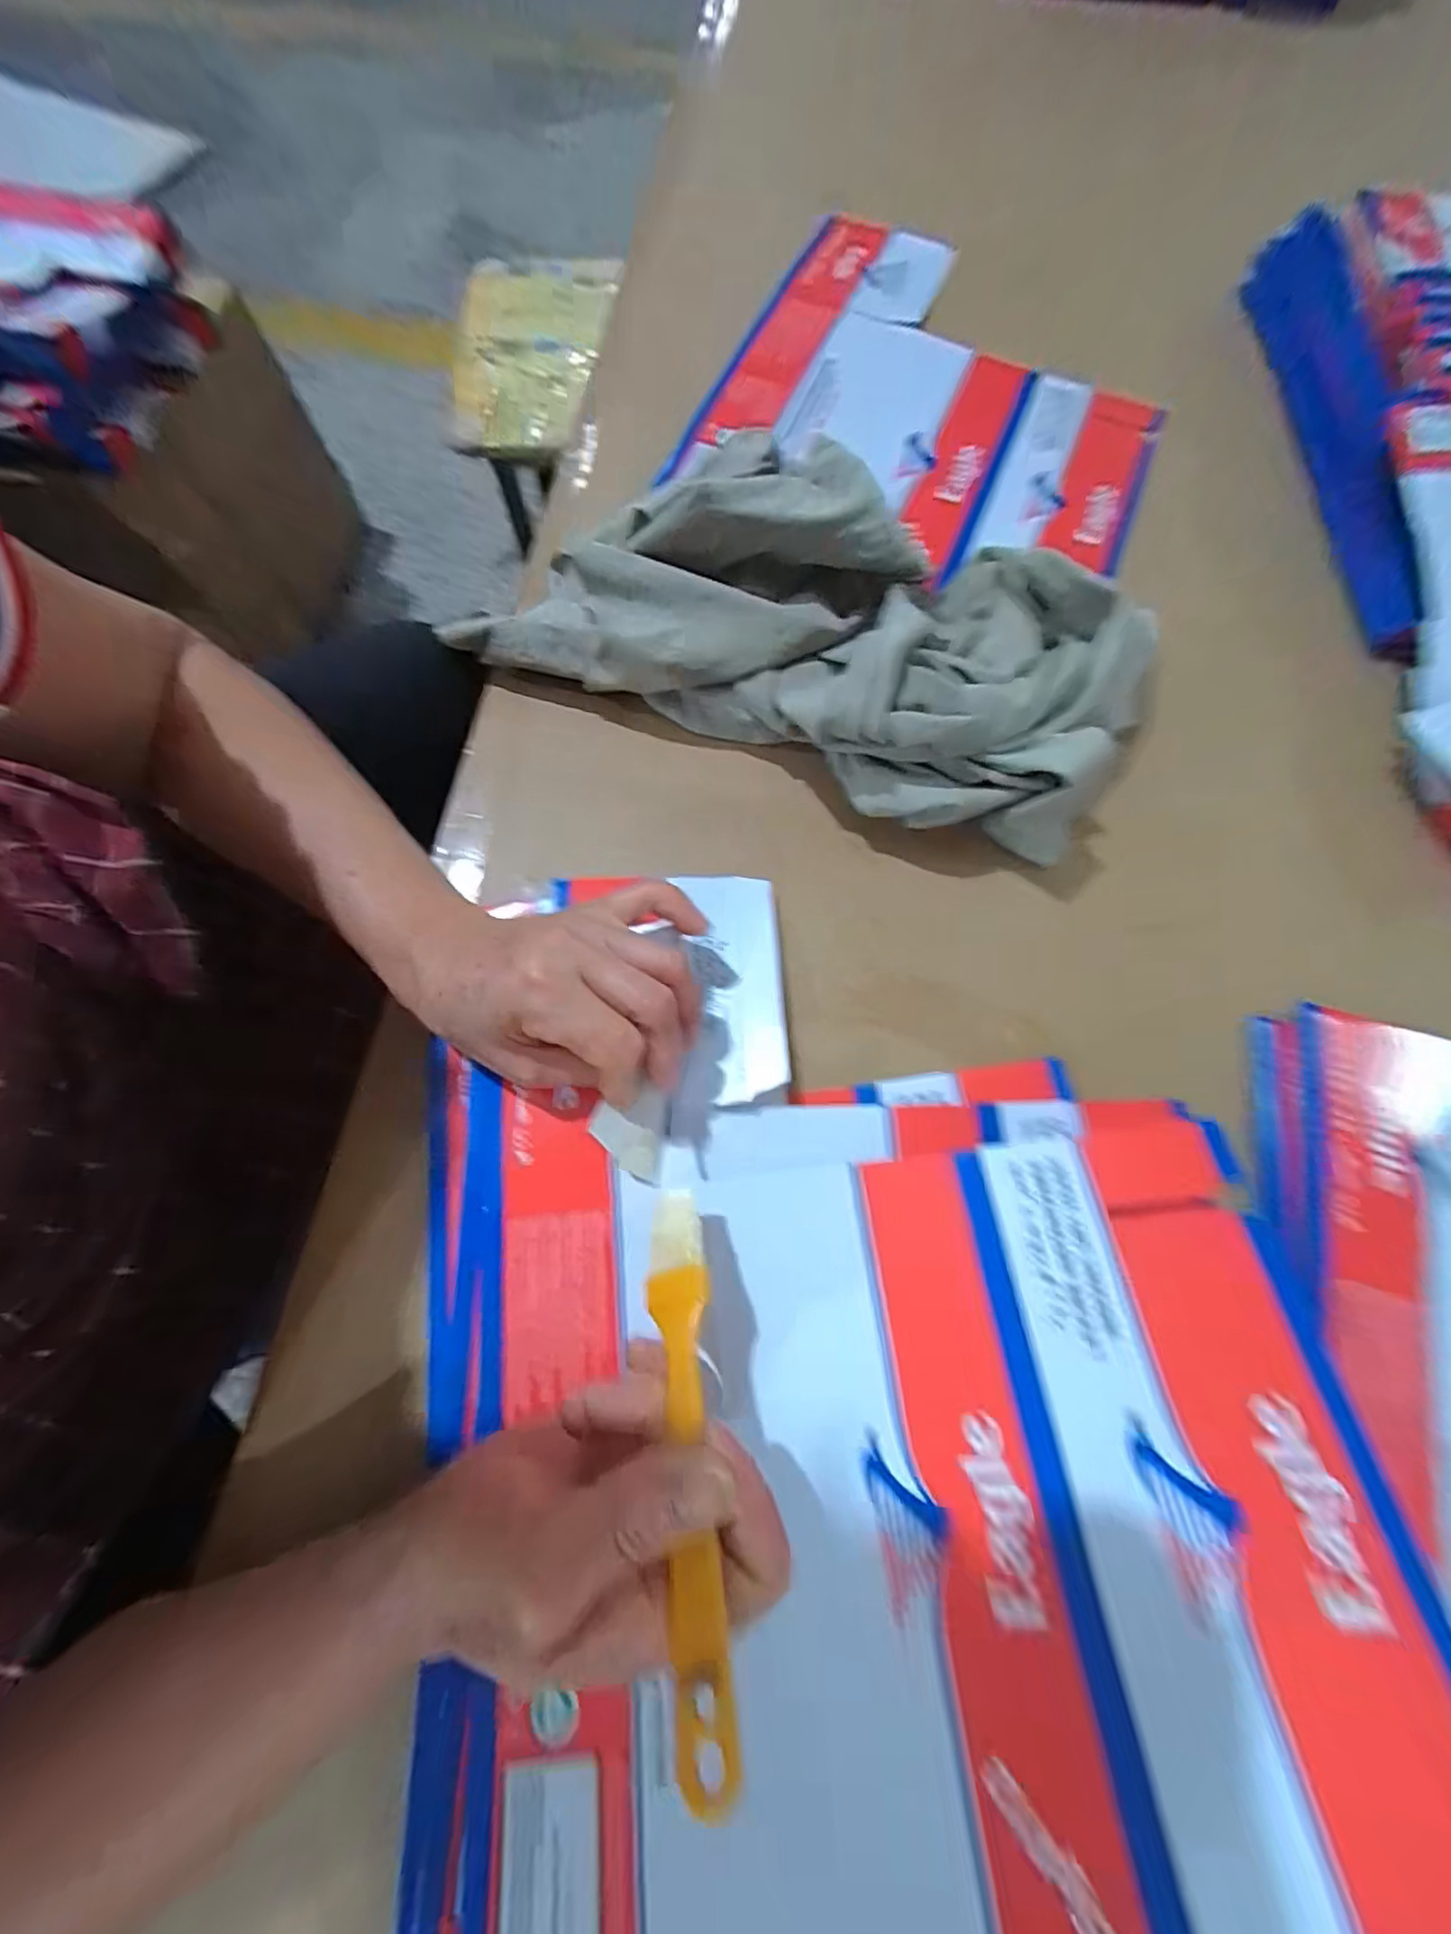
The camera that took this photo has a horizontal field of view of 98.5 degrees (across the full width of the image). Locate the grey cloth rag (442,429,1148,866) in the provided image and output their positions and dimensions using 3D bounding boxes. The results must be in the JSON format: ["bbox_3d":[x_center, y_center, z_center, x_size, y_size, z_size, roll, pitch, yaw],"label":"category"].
[{"bbox_3d":[0.040,-0.187,0.327,0.339,0.089,0.173,27,74,7],"label":"grey cloth rag"}]

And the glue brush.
[{"bbox_3d":[-0.012,0.135,0.183,0.019,0.006,0.137,-7,48,-2],"label":"glue brush"}]

